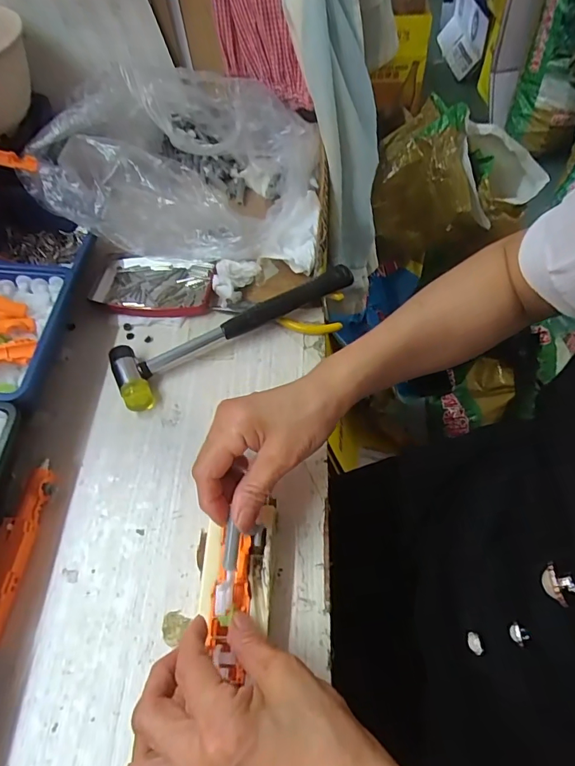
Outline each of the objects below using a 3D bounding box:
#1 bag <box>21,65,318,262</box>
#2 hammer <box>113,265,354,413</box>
[{"bbox_3d":[-0.115,-0.235,0.476,0.286,0.114,0.220,6,57,6],"label":"bag"},{"bbox_3d":[-0.048,-0.053,0.408,0.228,0.035,0.060,-26,60,-14],"label":"hammer"}]

